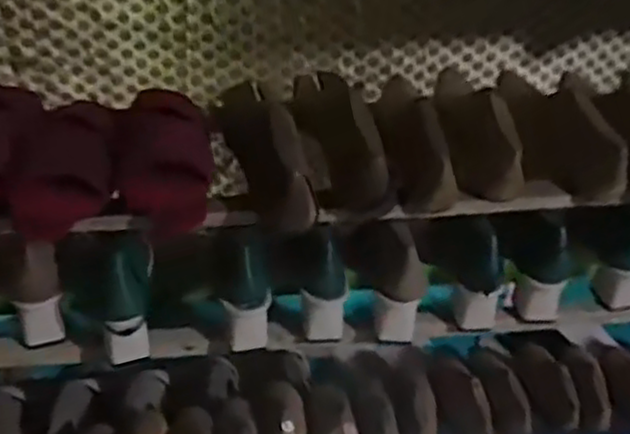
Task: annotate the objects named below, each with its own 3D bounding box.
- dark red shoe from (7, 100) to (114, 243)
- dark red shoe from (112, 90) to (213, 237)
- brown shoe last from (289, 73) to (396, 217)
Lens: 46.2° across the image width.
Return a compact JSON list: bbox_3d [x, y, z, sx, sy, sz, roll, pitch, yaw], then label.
[{"bbox_3d":[-0.251,-0.064,0.746,0.093,0.064,0.212,-6,37,-12],"label":"dark red shoe"},{"bbox_3d":[-0.160,-0.069,0.793,0.097,0.072,0.225,-5,36,-11],"label":"dark red shoe"},{"bbox_3d":[0.023,-0.105,0.815,0.056,0.087,0.236,-8,37,-14],"label":"brown shoe last"}]

